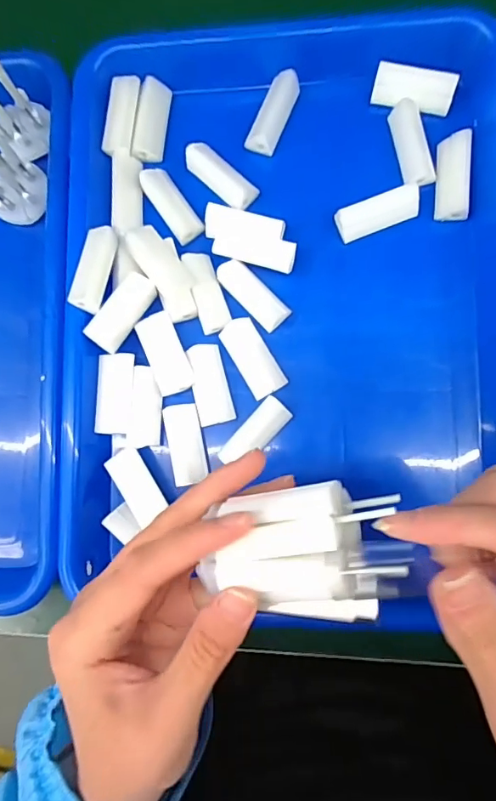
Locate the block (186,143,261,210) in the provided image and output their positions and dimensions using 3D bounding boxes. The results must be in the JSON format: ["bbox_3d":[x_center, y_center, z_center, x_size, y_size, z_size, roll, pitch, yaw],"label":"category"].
[{"bbox_3d":[-0.016,-0.132,0.280,0.045,0.012,0.018,39,89,8],"label":"block"}]

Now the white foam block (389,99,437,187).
[{"bbox_3d":[0.095,-0.147,0.273,0.017,0.011,0.047,-13,84,4],"label":"white foam block"}]

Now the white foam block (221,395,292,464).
[{"bbox_3d":[0.004,0.019,0.271,0.018,0.009,0.045,42,90,8],"label":"white foam block"}]

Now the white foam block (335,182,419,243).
[{"bbox_3d":[0.075,-0.107,0.273,0.046,0.011,0.017,-20,83,4],"label":"white foam block"}]

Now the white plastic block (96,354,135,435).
[{"bbox_3d":[-0.076,-0.004,0.272,0.020,0.006,0.045,3,85,6],"label":"white plastic block"}]

